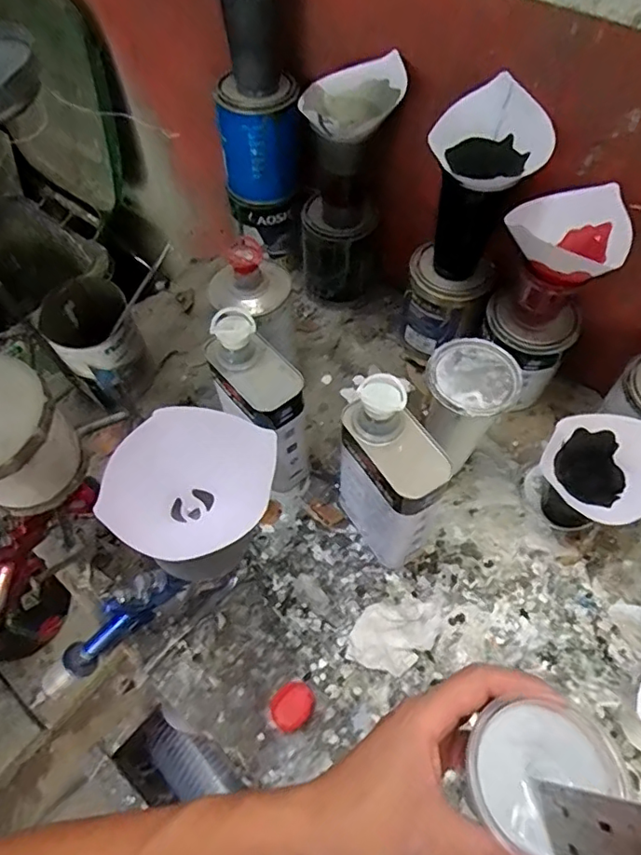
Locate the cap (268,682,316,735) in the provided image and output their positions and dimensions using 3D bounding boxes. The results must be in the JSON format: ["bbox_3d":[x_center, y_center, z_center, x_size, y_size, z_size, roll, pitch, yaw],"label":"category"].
[{"bbox_3d":[-0.028,0.278,0.553,0.039,0.025,0.045,35,66,20],"label":"cap"}]

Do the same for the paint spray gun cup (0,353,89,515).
[{"bbox_3d":[-0.246,0.016,0.434,0.086,0.126,0.093,-1,59,1],"label":"paint spray gun cup"}]

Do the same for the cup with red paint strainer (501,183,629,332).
[{"bbox_3d":[0.249,-0.173,0.597,0.115,0.124,0.098,5,60,5],"label":"cup with red paint strainer"}]

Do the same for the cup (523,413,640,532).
[{"bbox_3d":[0.297,0.057,0.606,0.099,0.136,0.118,-37,65,-18],"label":"cup"}]

